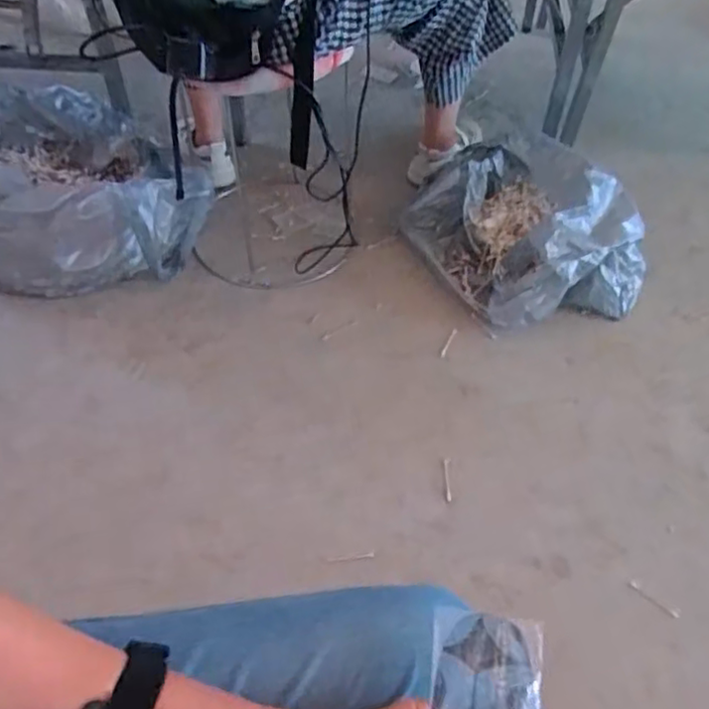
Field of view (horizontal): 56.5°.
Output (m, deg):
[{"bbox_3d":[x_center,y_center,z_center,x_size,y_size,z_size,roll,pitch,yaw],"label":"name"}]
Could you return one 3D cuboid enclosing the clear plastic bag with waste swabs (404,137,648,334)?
[{"bbox_3d":[0.351,-0.243,1.300,0.362,0.167,0.408,-24,55,-20],"label":"clear plastic bag with waste swabs"}]

